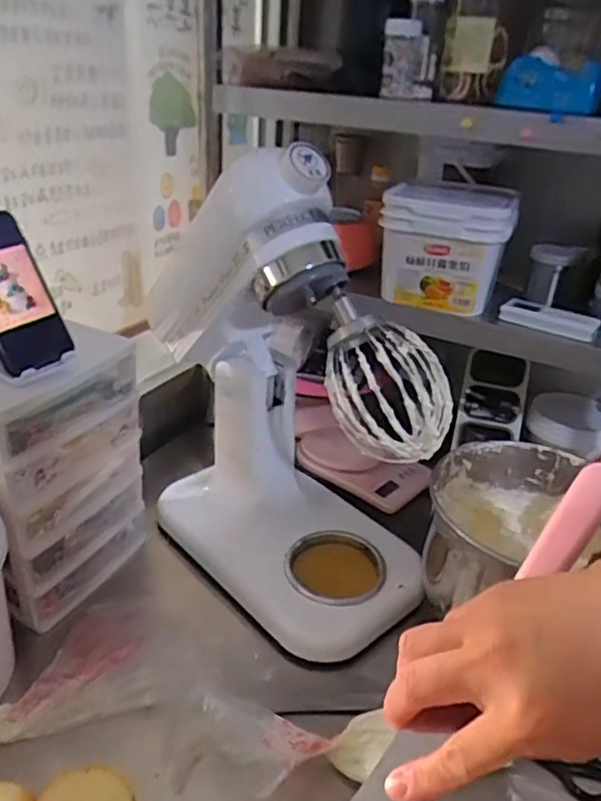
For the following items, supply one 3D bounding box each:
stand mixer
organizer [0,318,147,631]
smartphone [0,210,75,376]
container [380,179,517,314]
[{"bbox_3d":[-0.003,-0.009,0.743,0.209,0.483,0.360,-22,37,-39],"label":"stand mixer"},{"bbox_3d":[-0.300,0.084,0.756,0.133,0.307,0.197,20,32,27],"label":"organizer"},{"bbox_3d":[-0.293,-0.108,0.631,0.016,0.156,0.077,-12,15,38],"label":"smartphone"},{"bbox_3d":[0.207,-0.221,0.890,0.171,0.141,0.164,13,30,17],"label":"container"}]

